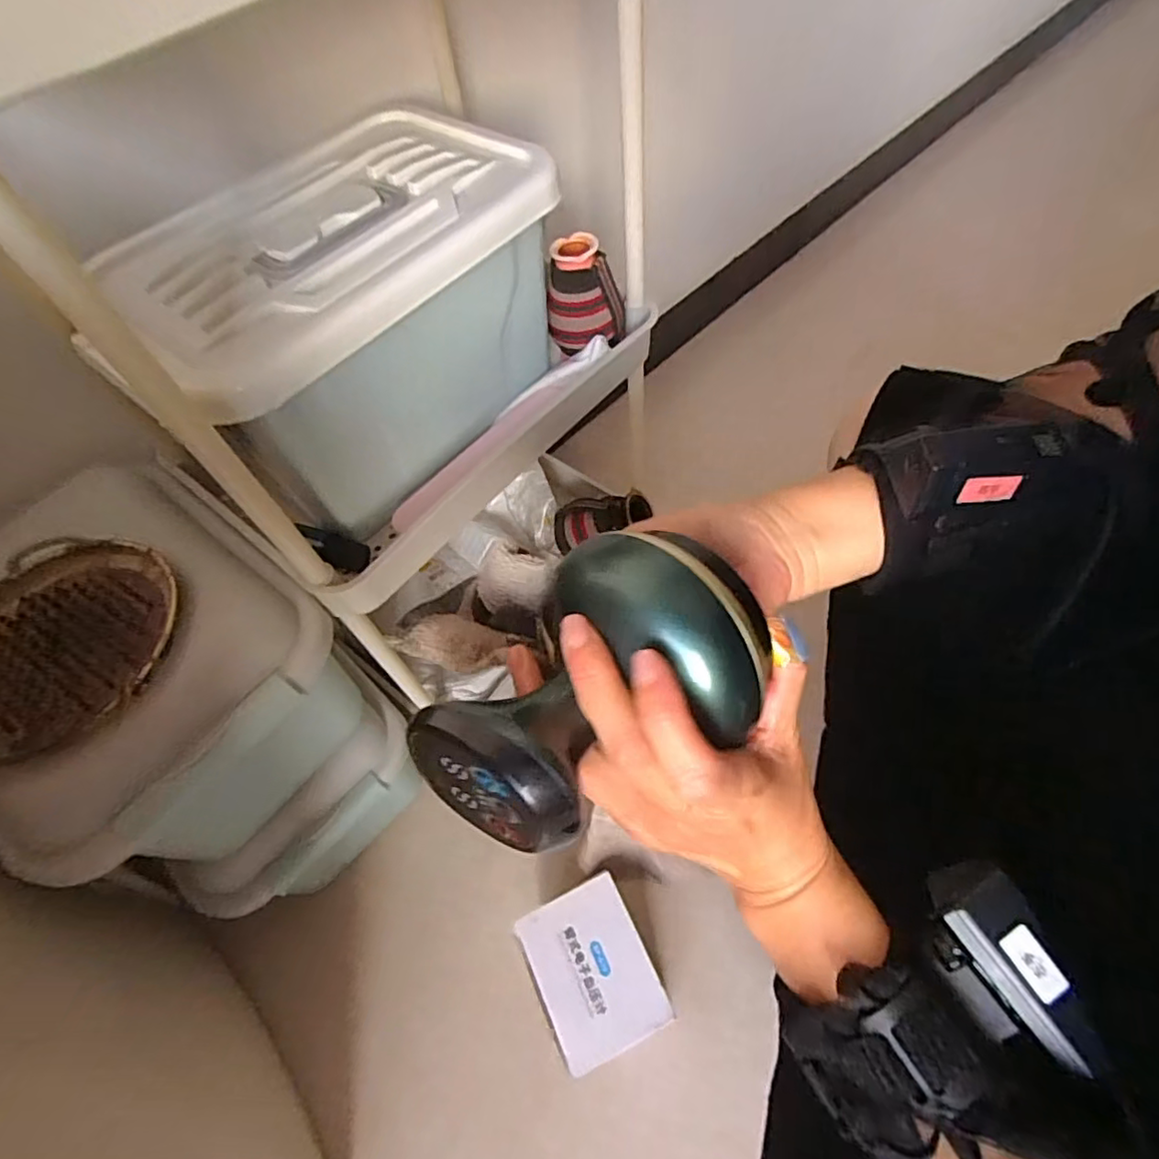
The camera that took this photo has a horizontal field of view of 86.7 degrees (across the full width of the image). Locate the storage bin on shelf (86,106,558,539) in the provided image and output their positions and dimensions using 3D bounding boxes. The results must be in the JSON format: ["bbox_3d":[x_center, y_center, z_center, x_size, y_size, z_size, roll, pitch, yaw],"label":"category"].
[{"bbox_3d":[-0.149,-0.179,0.441,0.173,0.156,0.252,37,68,24],"label":"storage bin on shelf"}]

